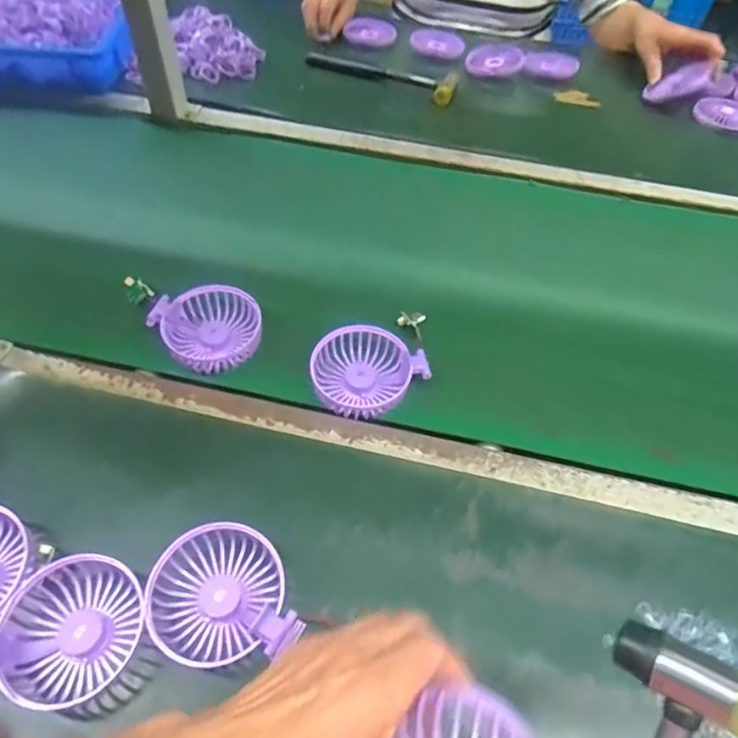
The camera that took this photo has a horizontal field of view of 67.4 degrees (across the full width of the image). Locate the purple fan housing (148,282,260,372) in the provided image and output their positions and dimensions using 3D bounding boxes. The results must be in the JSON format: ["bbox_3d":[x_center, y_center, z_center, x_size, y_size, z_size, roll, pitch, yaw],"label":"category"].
[{"bbox_3d":[-0.149,-0.039,0.523,0.092,0.021,0.092,3,66,-8],"label":"purple fan housing"}]

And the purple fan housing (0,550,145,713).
[{"bbox_3d":[-0.194,0.172,0.362,0.083,0.031,0.091,1,53,-2],"label":"purple fan housing"}]

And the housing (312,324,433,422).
[{"bbox_3d":[-0.005,0.000,0.500,0.092,0.023,0.087,1,53,-2],"label":"housing"}]

